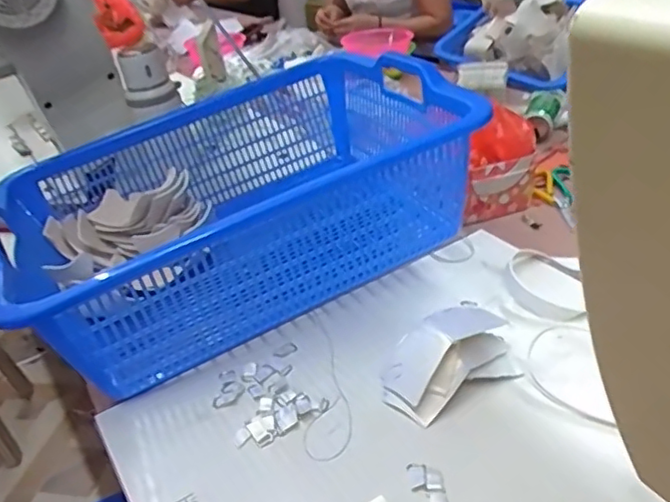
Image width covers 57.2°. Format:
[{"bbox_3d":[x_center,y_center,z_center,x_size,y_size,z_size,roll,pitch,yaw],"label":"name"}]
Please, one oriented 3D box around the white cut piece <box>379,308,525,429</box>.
[{"bbox_3d":[0.109,0.100,0.597,0.133,0.068,0.075,-21,35,-20],"label":"white cut piece"}]

